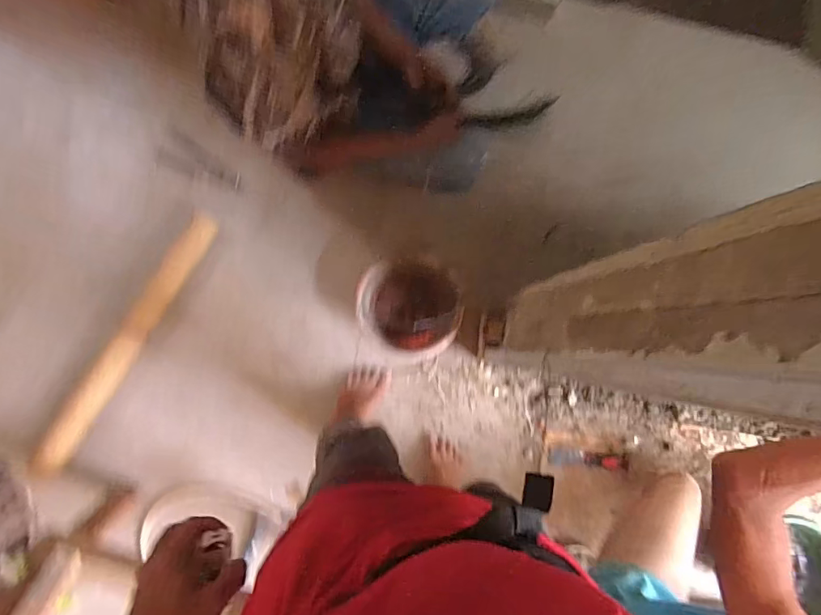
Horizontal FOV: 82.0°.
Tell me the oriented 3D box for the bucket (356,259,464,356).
[{"bbox_3d":[-0.006,0.003,1.162,0.238,0.149,0.215,15,86,-2],"label":"bucket"}]

